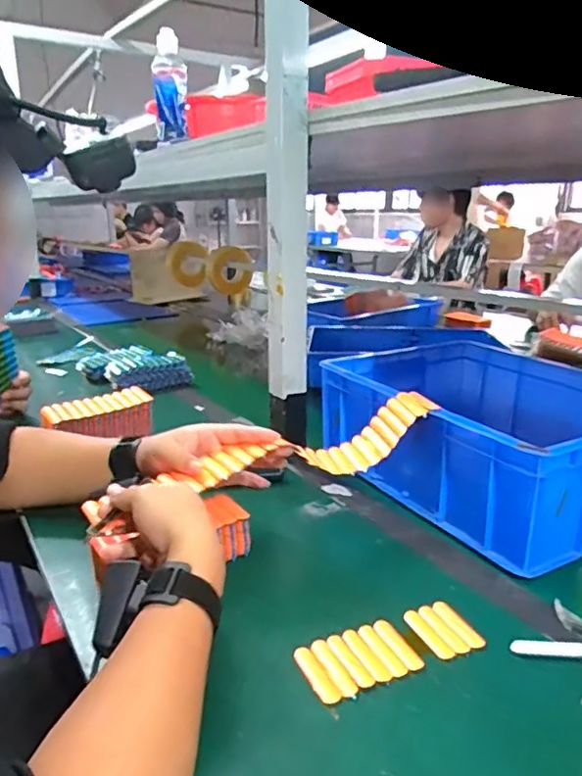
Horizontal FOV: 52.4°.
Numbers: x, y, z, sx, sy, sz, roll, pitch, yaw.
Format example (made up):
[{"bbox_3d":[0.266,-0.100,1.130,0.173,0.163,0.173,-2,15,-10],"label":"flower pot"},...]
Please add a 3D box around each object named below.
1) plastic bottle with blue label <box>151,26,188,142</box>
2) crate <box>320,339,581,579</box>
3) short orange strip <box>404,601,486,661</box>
[{"bbox_3d":[-0.241,-0.601,1.184,0.064,0.193,0.067,-2,18,-7],"label":"plastic bottle with blue label"},{"bbox_3d":[0.263,0.057,0.787,0.319,0.134,0.394,-10,21,-29],"label":"crate"},{"bbox_3d":[0.133,0.210,0.517,0.047,0.004,0.064,-7,19,-23],"label":"short orange strip"}]

